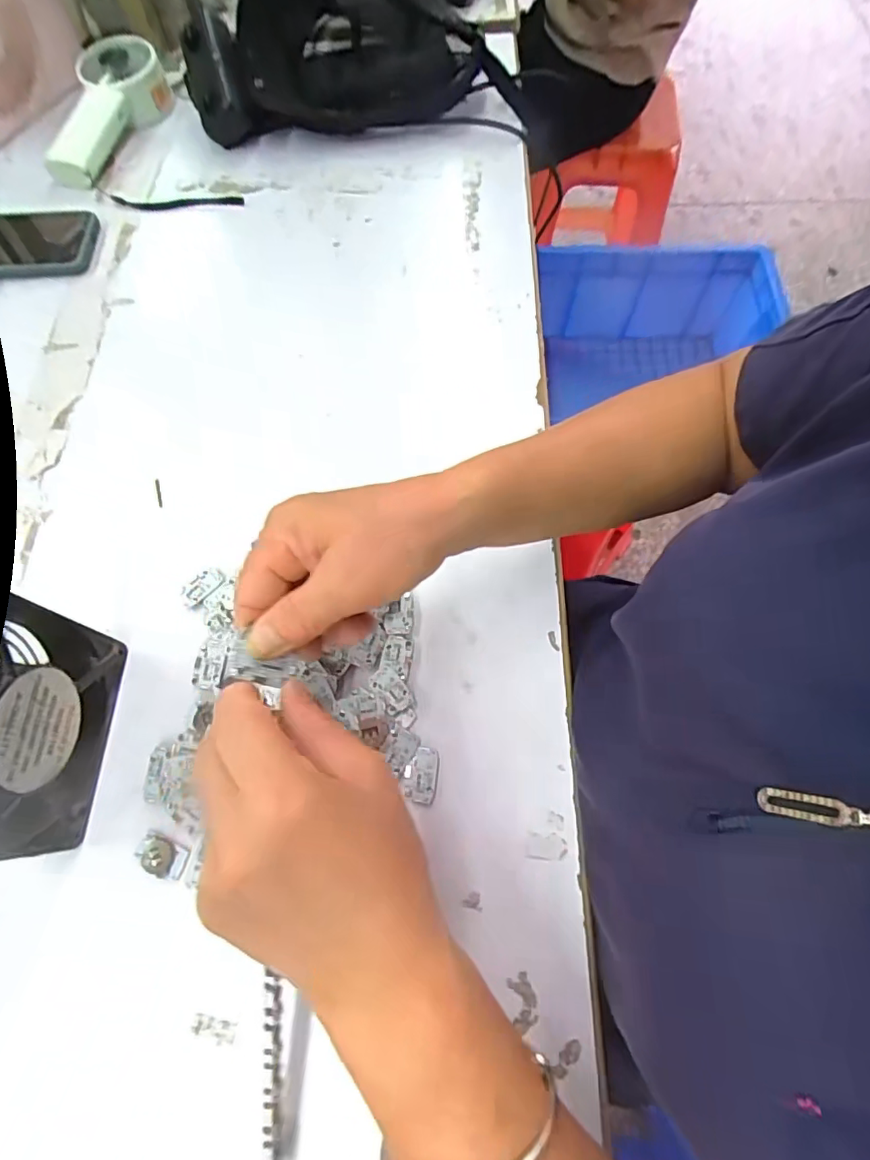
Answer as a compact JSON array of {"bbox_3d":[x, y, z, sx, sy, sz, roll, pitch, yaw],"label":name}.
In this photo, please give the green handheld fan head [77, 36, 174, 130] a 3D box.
[{"bbox_3d":[-0.312,-0.504,0.540,0.081,0.043,0.099,-25,70,-8],"label":"green handheld fan head"}]

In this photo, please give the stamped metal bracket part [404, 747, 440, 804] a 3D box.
[{"bbox_3d":[-0.008,0.114,0.310,0.020,0.007,0.030,3,69,3],"label":"stamped metal bracket part"}]

